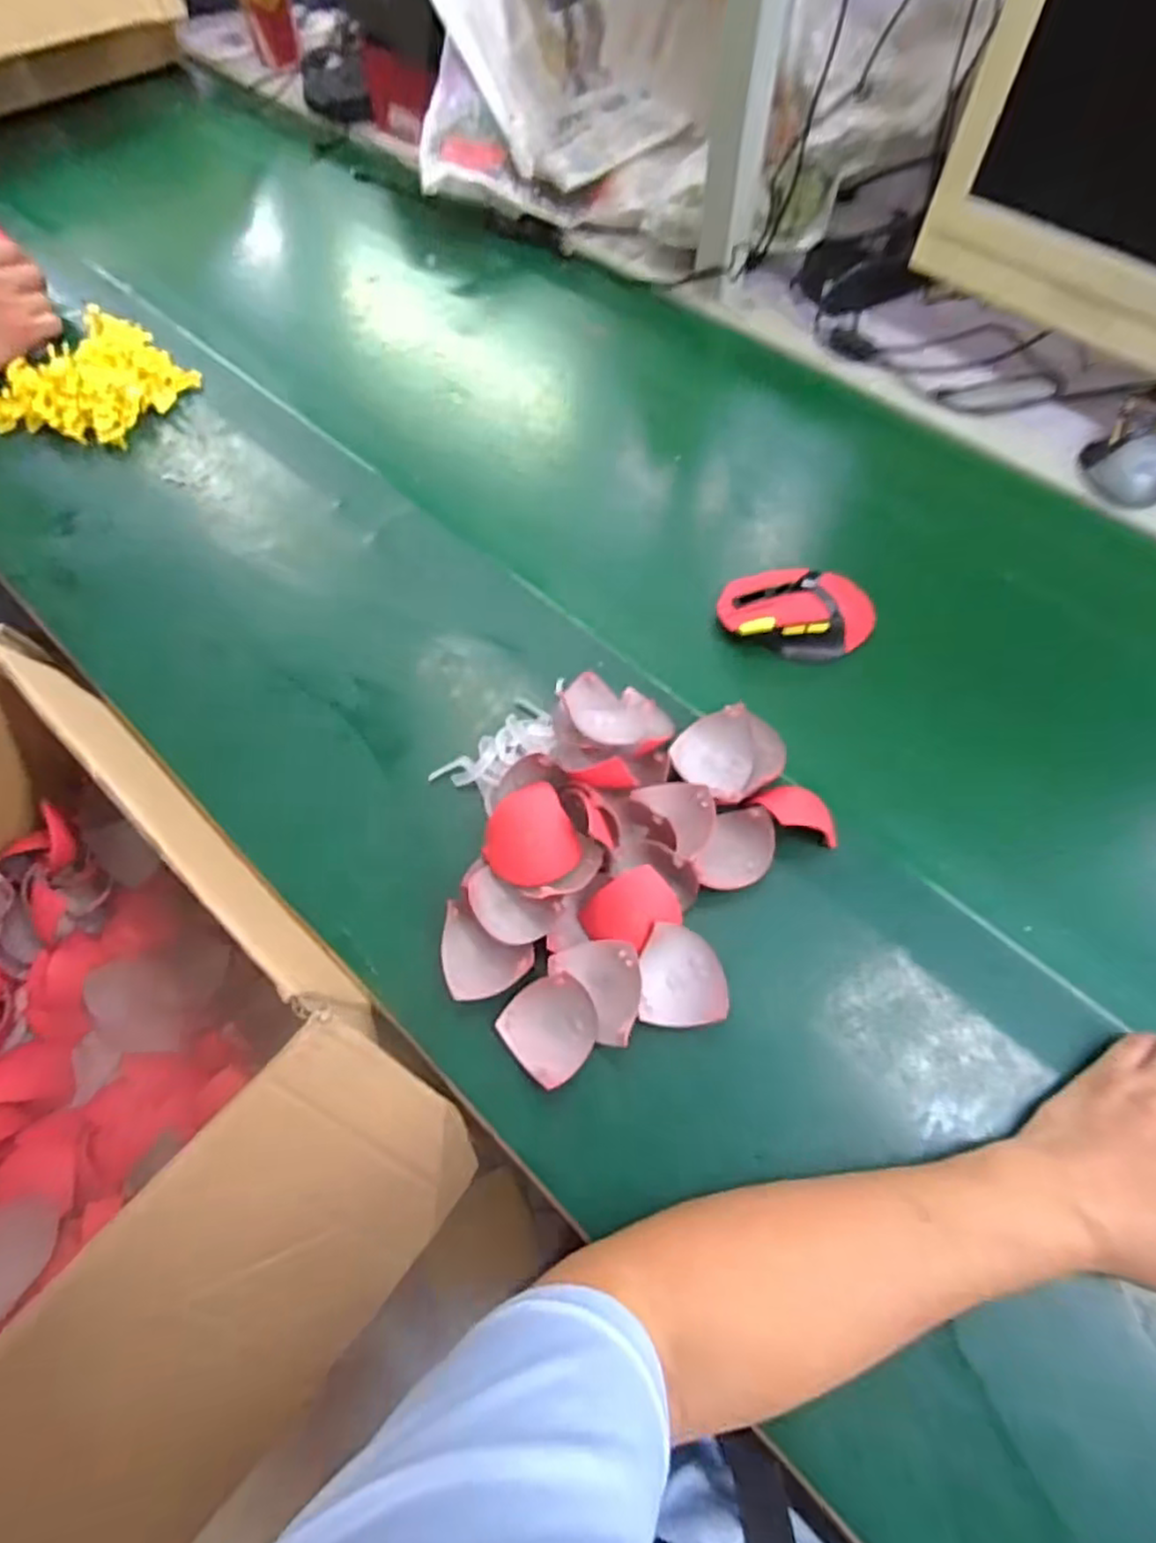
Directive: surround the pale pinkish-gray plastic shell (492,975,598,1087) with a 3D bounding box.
[{"bbox_3d":[-0.016,0.150,0.416,0.054,0.023,0.055,-1,64,1],"label":"pale pinkish-gray plastic shell"}]

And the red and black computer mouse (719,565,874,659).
[{"bbox_3d":[0.172,-0.128,0.553,0.114,0.041,0.067,0,64,1],"label":"red and black computer mouse"}]

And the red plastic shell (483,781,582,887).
[{"bbox_3d":[-0.033,0.044,0.458,0.058,0.023,0.062,-1,64,1],"label":"red plastic shell"}]

